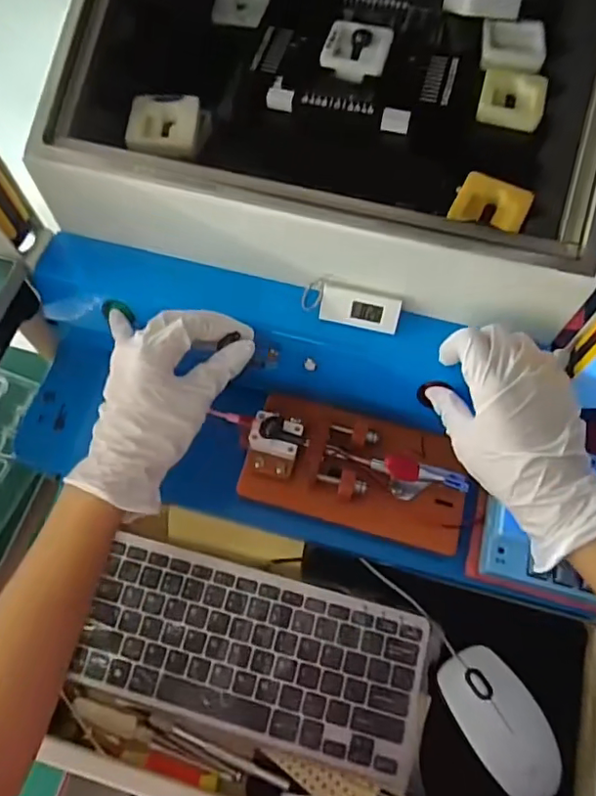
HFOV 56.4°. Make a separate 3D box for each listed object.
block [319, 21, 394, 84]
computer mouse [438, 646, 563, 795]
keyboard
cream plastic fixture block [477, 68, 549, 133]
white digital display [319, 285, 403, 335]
[{"bbox_3d":[0.045,-0.274,0.438,0.051,0.010,0.057,14,67,7],"label":"block"},{"bbox_3d":[0.151,0.238,0.409,0.057,0.030,0.101,-28,69,-11],"label":"computer mouse"},{"bbox_3d":[-0.037,0.200,0.444,0.264,0.013,0.116,14,67,7],"label":"keyboard"},{"bbox_3d":[0.169,-0.236,0.438,0.048,0.013,0.051,13,67,6],"label":"cream plastic fixture block"},{"bbox_3d":[0.045,-0.064,0.404,0.056,0.027,0.013,14,23,6],"label":"white digital display"}]

